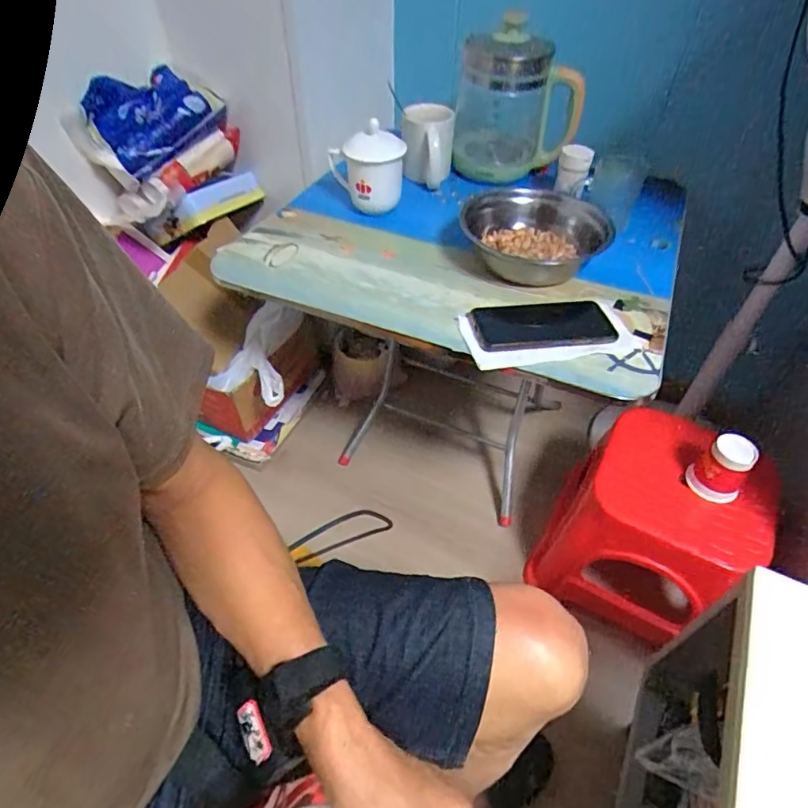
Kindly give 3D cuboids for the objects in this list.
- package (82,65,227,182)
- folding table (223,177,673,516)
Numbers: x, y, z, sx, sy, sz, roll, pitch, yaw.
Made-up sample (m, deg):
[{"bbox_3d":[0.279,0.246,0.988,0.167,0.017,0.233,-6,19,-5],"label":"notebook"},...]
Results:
[{"bbox_3d":[-0.411,-0.466,0.832,0.170,0.137,0.025,-47,18,-14],"label":"package"},{"bbox_3d":[0.070,-0.047,0.873,0.559,0.482,0.330,17,51,16],"label":"folding table"}]

